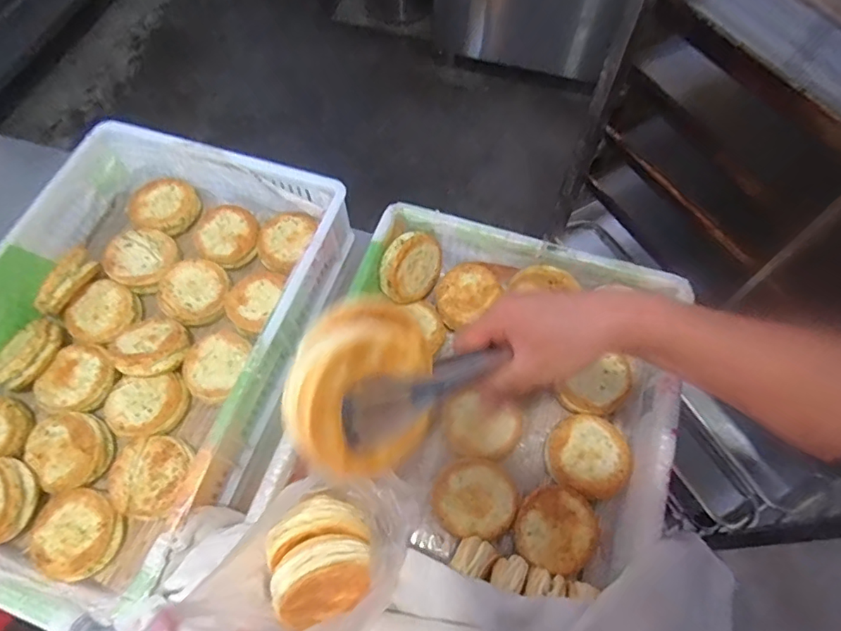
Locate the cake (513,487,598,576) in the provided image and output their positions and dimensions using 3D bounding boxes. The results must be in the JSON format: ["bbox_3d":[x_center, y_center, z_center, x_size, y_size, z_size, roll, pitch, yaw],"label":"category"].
[{"bbox_3d":[0.160,0.250,0.623,0.091,0.019,0.091,0,63,0],"label":"cake"}]

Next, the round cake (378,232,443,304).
[{"bbox_3d":[-0.012,-0.066,0.737,0.026,0.095,0.100,21,76,43],"label":"round cake"}]

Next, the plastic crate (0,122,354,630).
[{"bbox_3d":[-0.390,0.038,0.705,0.408,0.114,0.590,18,65,9],"label":"plastic crate"}]

